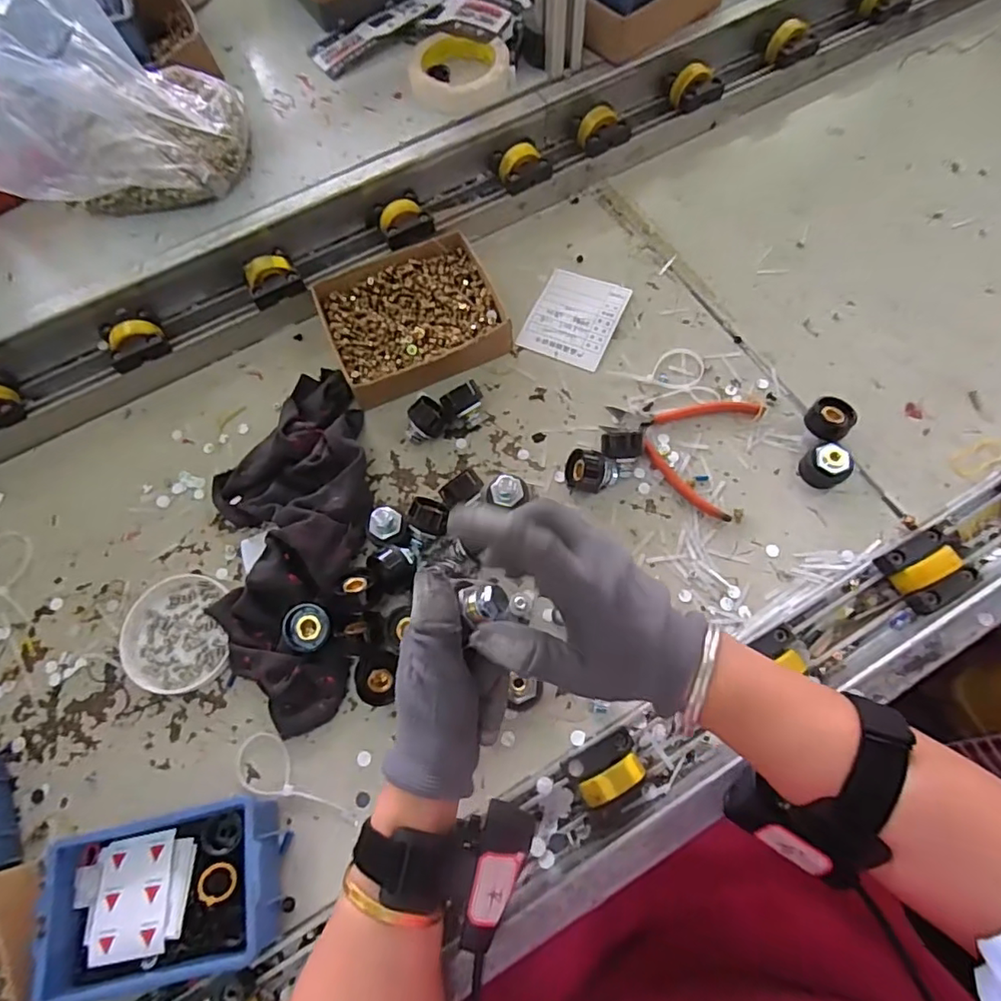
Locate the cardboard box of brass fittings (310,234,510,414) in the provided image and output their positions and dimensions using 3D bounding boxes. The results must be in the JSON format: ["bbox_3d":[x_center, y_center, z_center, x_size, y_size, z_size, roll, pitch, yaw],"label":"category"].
[{"bbox_3d":[-0.089,-0.186,0.586,0.166,0.038,0.149,-22,70,-6],"label":"cardboard box of brass fittings"}]

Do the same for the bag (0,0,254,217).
[{"bbox_3d":[-0.368,-0.366,0.514,0.224,0.172,0.129,-20,69,-5],"label":"bag"}]

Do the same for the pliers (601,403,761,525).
[{"bbox_3d":[0.163,-0.059,0.535,0.137,0.011,0.122,23,72,11],"label":"pliers"}]

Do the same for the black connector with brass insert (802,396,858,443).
[{"bbox_3d":[0.303,-0.073,0.523,0.036,0.029,0.038,-1,69,2],"label":"black connector with brass insert"}]

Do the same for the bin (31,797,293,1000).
[{"bbox_3d":[-0.231,0.277,0.402,0.151,0.058,0.102,-13,69,-2],"label":"bin"}]

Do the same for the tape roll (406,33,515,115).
[{"bbox_3d":[-0.042,-0.470,0.618,0.111,0.022,0.111,-1,69,2],"label":"tape roll"}]

